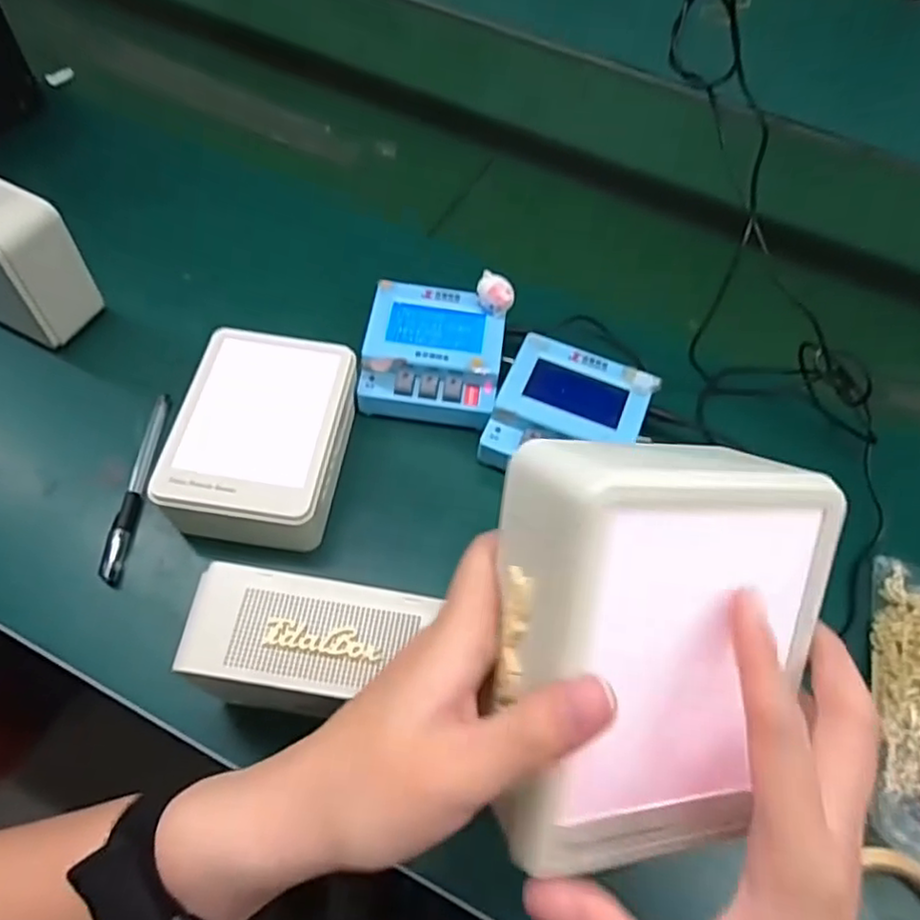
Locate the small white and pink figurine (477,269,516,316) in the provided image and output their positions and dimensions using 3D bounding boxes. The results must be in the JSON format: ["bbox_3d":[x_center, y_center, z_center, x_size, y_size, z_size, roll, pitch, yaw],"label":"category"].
[{"bbox_3d":[0.027,-0.123,0.491,0.027,0.022,0.021,12,58,3],"label":"small white and pink figurine"}]

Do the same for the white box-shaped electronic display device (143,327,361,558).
[{"bbox_3d":[-0.131,-0.011,0.455,0.105,0.063,0.141,9,58,1],"label":"white box-shaped electronic display device"}]

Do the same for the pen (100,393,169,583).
[{"bbox_3d":[-0.224,0.016,0.459,0.015,0.012,0.144,3,58,-3],"label":"pen"}]

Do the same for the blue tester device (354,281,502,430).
[{"bbox_3d":[-0.020,-0.077,0.500,0.103,0.049,0.100,8,58,1],"label":"blue tester device"}]

